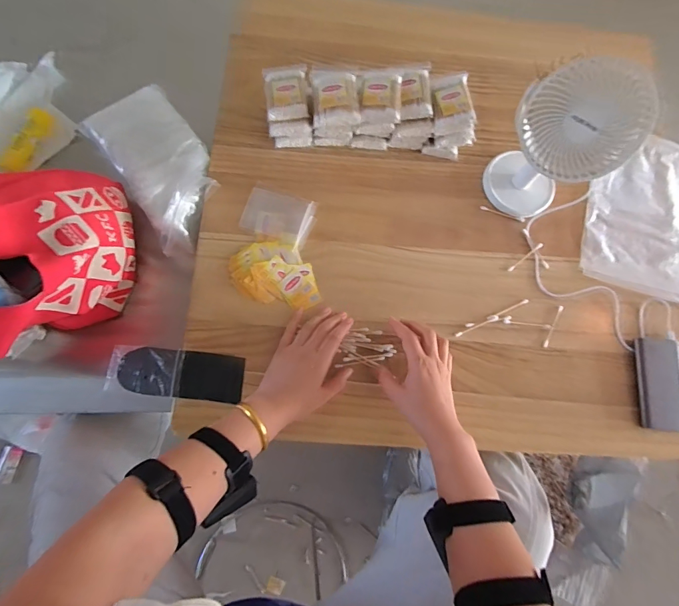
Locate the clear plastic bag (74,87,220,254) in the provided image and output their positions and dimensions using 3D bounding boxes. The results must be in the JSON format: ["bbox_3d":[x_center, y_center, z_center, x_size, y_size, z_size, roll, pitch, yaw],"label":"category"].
[{"bbox_3d":[-0.274,-0.212,0.606,0.138,0.049,0.251,-34,82,-11],"label":"clear plastic bag"}]

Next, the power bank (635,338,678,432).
[{"bbox_3d":[0.478,0.120,0.583,0.073,0.010,0.131,9,75,-4],"label":"power bank"}]

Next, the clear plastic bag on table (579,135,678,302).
[{"bbox_3d":[0.514,-0.158,0.666,0.195,0.016,0.297,15,75,-2],"label":"clear plastic bag on table"}]

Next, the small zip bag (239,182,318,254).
[{"bbox_3d":[-0.093,-0.131,0.603,0.106,0.008,0.086,20,75,-1],"label":"small zip bag"}]

